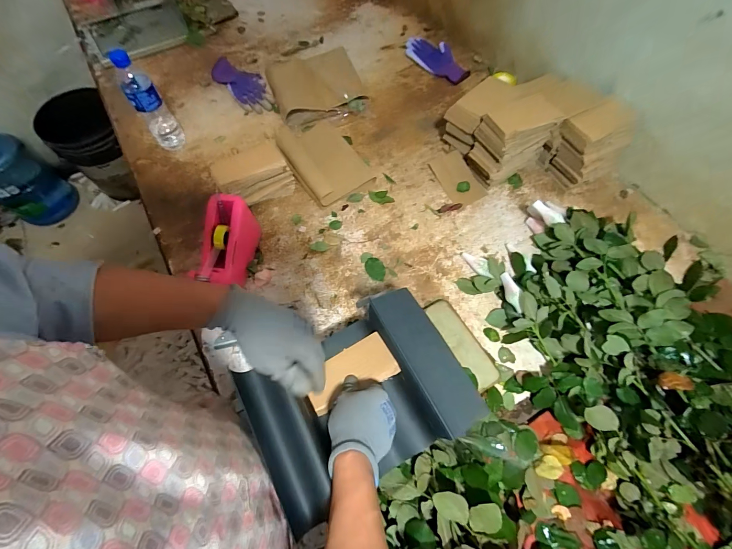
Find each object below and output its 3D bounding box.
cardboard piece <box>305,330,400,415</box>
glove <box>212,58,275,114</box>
[{"bbox_3d":[-0.023,0.151,0.503,0.139,0.005,0.072,-30,69,-15],"label":"cardboard piece"},{"bbox_3d":[-0.320,-0.503,0.879,0.095,0.040,0.202,-40,72,-18],"label":"glove"}]

